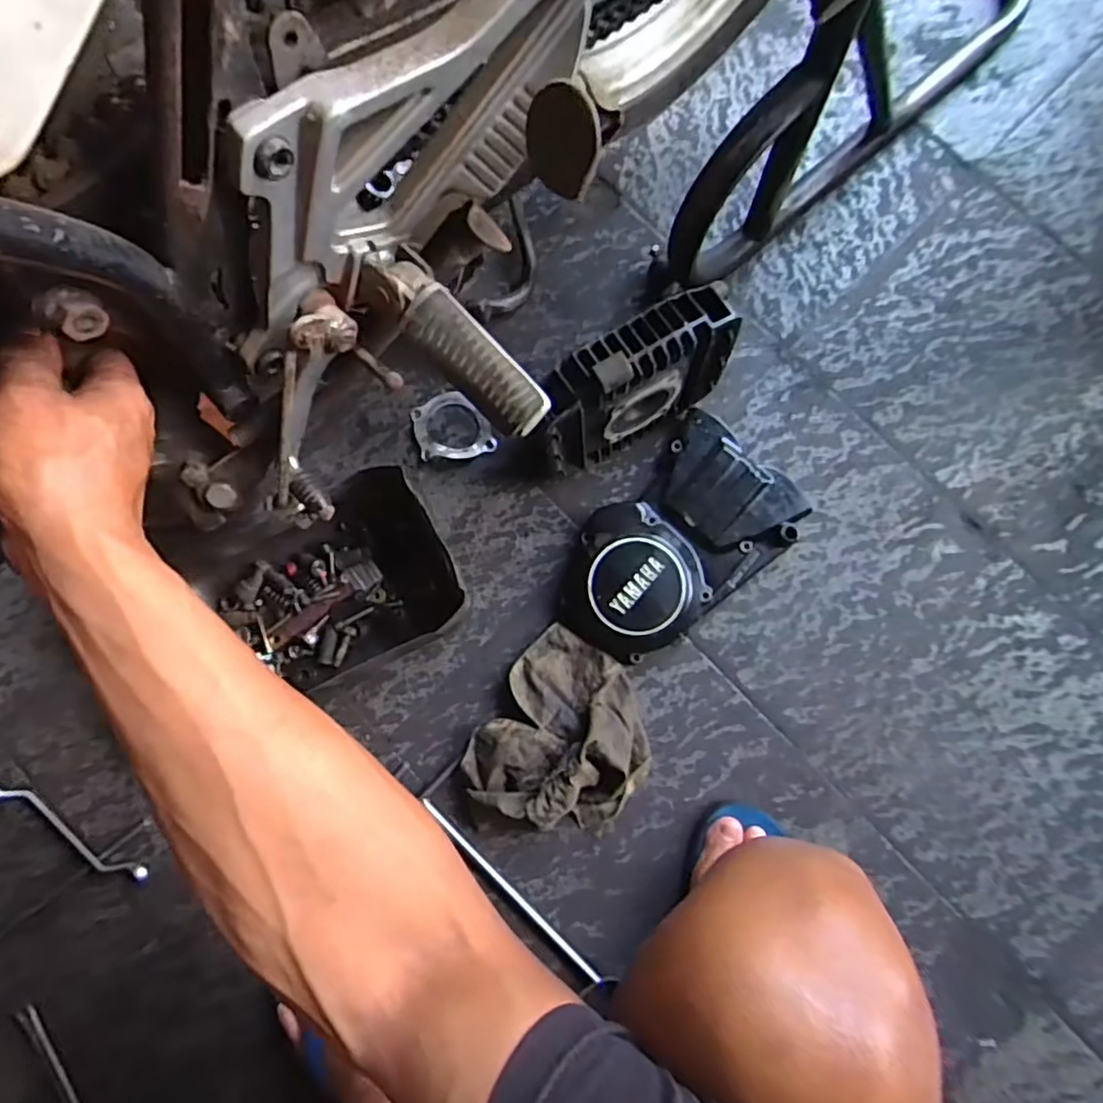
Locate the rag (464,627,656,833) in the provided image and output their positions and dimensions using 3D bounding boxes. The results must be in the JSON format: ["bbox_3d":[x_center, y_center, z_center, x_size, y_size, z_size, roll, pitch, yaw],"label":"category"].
[{"bbox_3d":[0.017,0.185,0.625,0.165,0.072,0.179,30,85,5],"label":"rag"}]

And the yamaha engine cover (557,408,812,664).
[{"bbox_3d":[0.125,-0.006,0.656,0.161,0.048,0.264,44,87,6],"label":"yamaha engine cover"}]

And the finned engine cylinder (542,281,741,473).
[{"bbox_3d":[0.074,-0.152,0.592,0.177,0.198,0.058,-31,83,-2],"label":"finned engine cylinder"}]

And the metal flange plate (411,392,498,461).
[{"bbox_3d":[-0.108,-0.136,0.696,0.079,0.012,0.078,0,83,2],"label":"metal flange plate"}]

